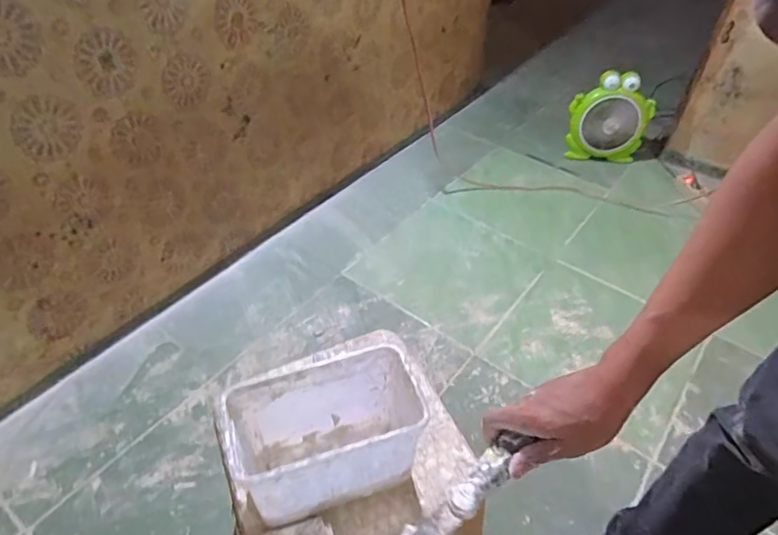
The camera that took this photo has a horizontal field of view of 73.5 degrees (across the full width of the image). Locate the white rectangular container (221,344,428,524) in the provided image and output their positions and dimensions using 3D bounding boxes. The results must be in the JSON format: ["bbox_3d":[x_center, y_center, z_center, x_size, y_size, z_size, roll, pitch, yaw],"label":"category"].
[{"bbox_3d":[-0.065,0.192,0.576,0.191,0.148,0.105,-14,46,-15],"label":"white rectangular container"}]

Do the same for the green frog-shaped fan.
[{"bbox_3d":[0.713,-0.488,1.683,0.246,0.272,0.120,13,28,16],"label":"green frog-shaped fan"}]

